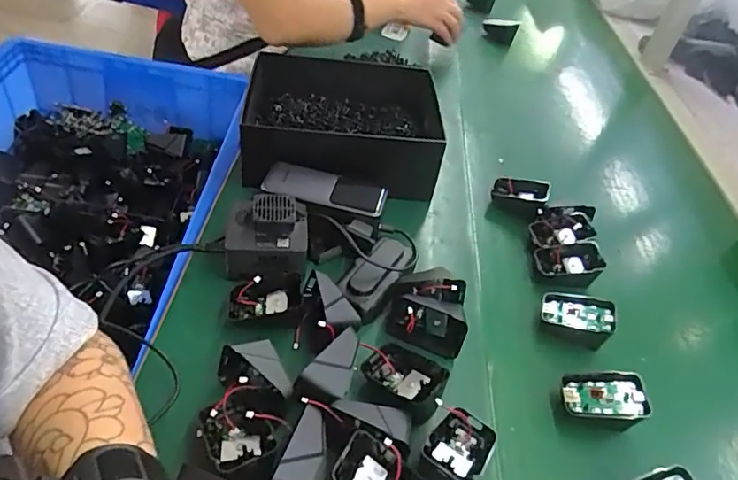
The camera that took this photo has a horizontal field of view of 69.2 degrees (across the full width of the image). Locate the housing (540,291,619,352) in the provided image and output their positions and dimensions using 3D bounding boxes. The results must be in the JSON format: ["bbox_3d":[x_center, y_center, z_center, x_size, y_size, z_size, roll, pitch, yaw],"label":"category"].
[{"bbox_3d":[0.209,0.079,0.540,0.070,0.038,0.047,24,44,15],"label":"housing"}]

